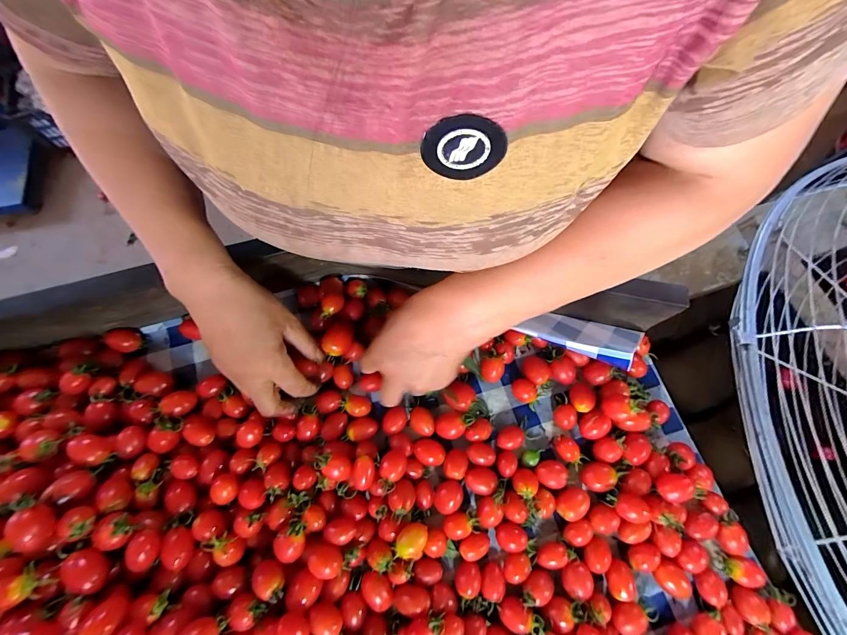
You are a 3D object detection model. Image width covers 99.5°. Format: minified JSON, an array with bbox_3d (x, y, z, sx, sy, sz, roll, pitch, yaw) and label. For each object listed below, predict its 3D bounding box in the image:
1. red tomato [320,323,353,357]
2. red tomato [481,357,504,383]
[{"bbox_3d":[-0.089,0.024,0.375,0.028,0.026,0.034,10,74,5],"label":"red tomato"},{"bbox_3d":[0.074,0.058,0.388,0.024,0.021,0.024,-1,73,2],"label":"red tomato"}]

